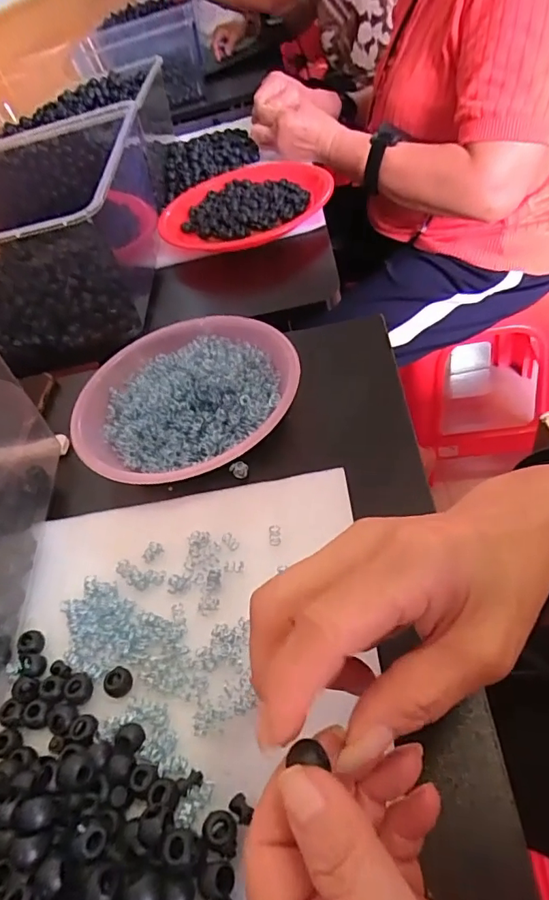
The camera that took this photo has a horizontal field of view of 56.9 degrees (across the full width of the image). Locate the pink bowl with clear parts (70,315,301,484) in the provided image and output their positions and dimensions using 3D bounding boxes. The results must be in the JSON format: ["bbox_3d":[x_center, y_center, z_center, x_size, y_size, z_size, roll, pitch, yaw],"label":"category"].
[{"bbox_3d":[-0.073,-0.046,0.426,0.181,0.048,0.178,-8,48,9],"label":"pink bowl with clear parts"}]

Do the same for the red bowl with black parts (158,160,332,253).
[{"bbox_3d":[-0.036,-0.316,0.673,0.214,0.054,0.212,-8,48,9],"label":"red bowl with black parts"}]

